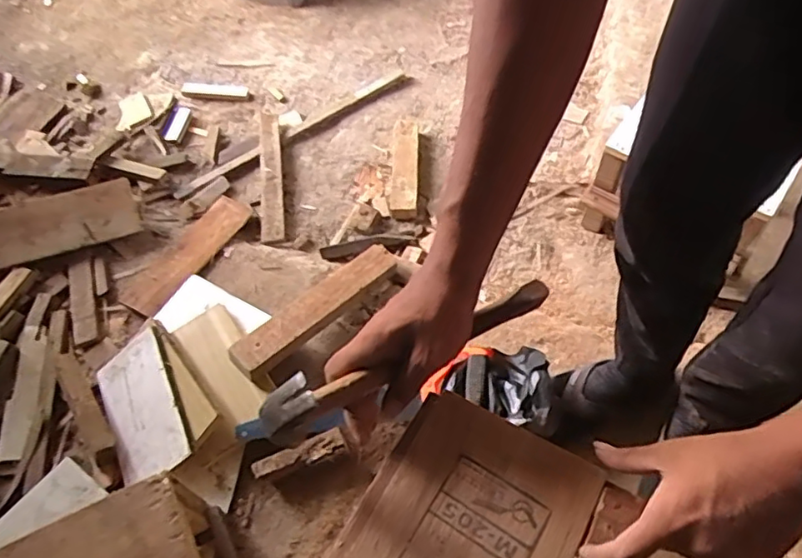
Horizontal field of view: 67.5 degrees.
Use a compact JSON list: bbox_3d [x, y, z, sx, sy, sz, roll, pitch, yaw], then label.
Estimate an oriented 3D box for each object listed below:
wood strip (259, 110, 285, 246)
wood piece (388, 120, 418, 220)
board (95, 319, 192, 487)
[{"bbox_3d":[-0.299,-0.252,1.375,0.051,0.025,0.383,-7,57,-4],"label":"wood strip"},{"bbox_3d":[0.006,-0.256,1.320,0.064,0.046,0.288,0,58,3],"label":"wood piece"},{"bbox_3d":[-0.439,0.217,1.017,0.151,0.019,0.242,-38,64,10],"label":"board"}]

